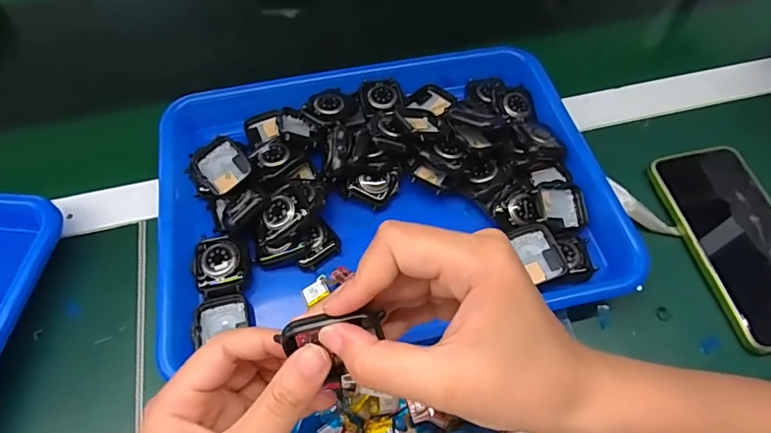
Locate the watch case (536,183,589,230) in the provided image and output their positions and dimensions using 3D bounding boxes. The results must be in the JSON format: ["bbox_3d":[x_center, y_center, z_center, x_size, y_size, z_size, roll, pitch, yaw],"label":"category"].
[{"bbox_3d":[0.130,-0.007,0.357,0.042,0.014,0.034,-4,79,-17],"label":"watch case"}]

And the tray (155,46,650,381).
[{"bbox_3d":[-0.003,-0.028,0.377,0.321,0.053,0.235,-10,59,-4],"label":"tray"}]

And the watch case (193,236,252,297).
[{"bbox_3d":[-0.115,0.032,0.337,0.036,0.009,0.045,-21,61,-10],"label":"watch case"}]

